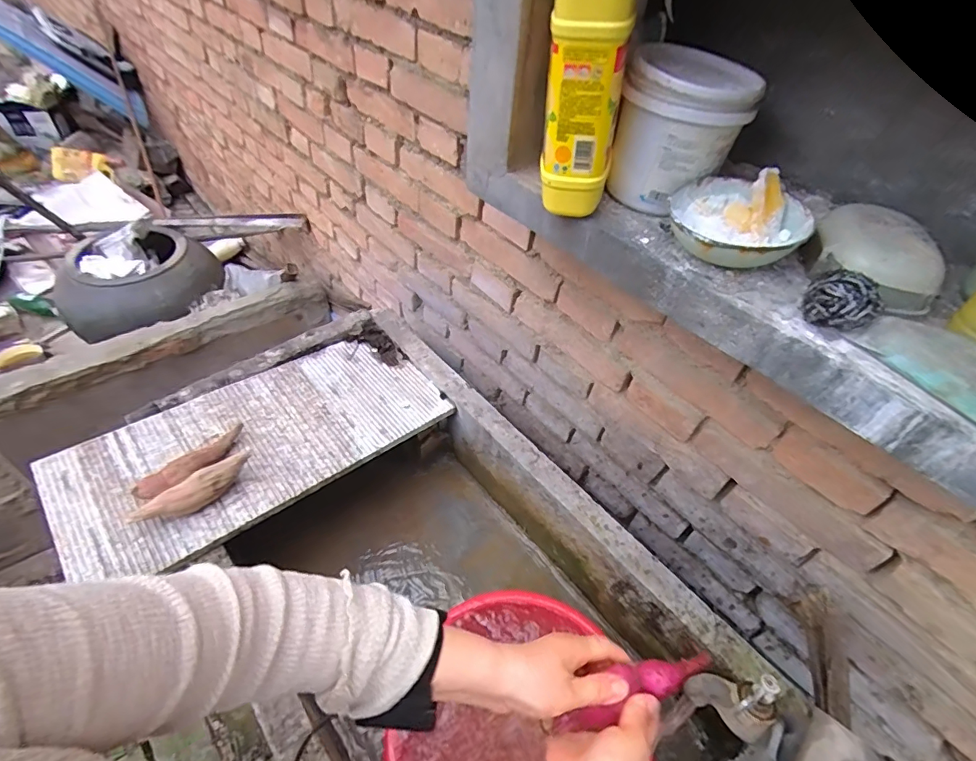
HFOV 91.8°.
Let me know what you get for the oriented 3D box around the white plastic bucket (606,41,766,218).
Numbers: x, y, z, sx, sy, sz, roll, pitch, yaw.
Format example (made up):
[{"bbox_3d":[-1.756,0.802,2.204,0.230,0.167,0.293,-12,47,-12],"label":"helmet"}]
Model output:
[{"bbox_3d":[0.192,-0.254,0.488,0.117,0.123,0.116,17,47,10],"label":"white plastic bucket"}]

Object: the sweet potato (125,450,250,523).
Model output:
[{"bbox_3d":[-0.425,0.165,0.693,0.044,0.053,0.169,38,54,26],"label":"sweet potato"}]

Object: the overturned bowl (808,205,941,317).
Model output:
[{"bbox_3d":[0.349,-0.113,0.424,0.108,0.050,0.091,33,52,23],"label":"overturned bowl"}]

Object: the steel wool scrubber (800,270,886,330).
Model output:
[{"bbox_3d":[0.290,-0.064,0.387,0.051,0.034,0.043,37,53,26],"label":"steel wool scrubber"}]

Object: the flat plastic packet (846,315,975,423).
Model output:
[{"bbox_3d":[0.346,-0.015,0.363,0.058,0.021,0.104,-23,53,-25],"label":"flat plastic packet"}]

